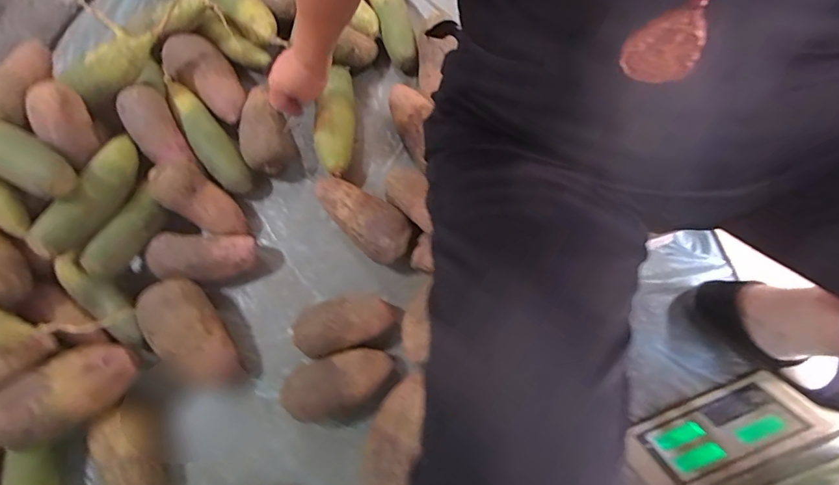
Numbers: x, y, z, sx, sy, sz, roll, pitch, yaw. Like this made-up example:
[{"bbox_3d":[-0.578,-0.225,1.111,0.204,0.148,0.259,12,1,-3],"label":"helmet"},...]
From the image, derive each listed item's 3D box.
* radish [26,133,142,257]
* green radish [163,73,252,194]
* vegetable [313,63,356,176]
[{"bbox_3d":[-0.437,-0.069,0.600,0.053,0.048,0.195,13,57,4],"label":"radish"},{"bbox_3d":[-0.328,-0.173,0.685,0.049,0.045,0.212,-31,75,-8],"label":"green radish"},{"bbox_3d":[-0.129,-0.193,0.703,0.065,0.051,0.190,0,73,1],"label":"vegetable"}]

